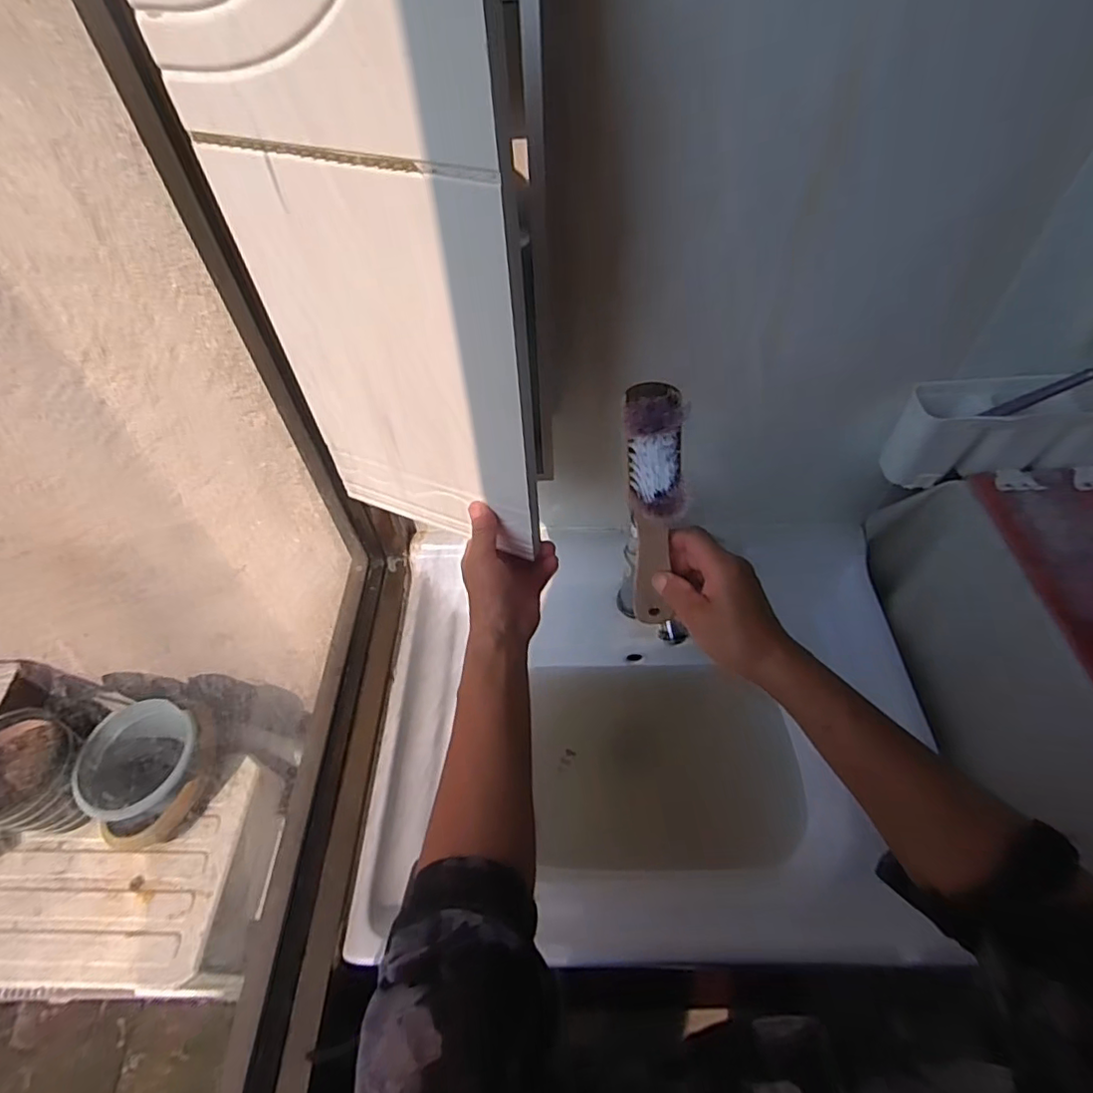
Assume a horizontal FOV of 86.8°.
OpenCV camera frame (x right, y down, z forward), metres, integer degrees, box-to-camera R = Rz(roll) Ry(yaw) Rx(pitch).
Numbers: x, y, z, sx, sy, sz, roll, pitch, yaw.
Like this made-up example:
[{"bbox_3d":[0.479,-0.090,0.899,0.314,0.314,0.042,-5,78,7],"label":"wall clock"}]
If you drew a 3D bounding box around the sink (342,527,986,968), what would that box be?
[{"bbox_3d":[0.119,0.252,0.734,0.590,0.267,0.444,-2,52,1],"label":"sink"}]

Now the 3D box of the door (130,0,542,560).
[{"bbox_3d":[-0.106,-0.141,0.382,0.201,0.366,0.011,19,55,17],"label":"door"}]

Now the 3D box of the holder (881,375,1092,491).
[{"bbox_3d":[0.524,-0.115,0.581,0.319,0.084,0.070,0,52,3],"label":"holder"}]

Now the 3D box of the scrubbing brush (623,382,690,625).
[{"bbox_3d":[0.080,-0.018,0.425,0.035,0.197,0.035,-11,38,-6],"label":"scrubbing brush"}]

